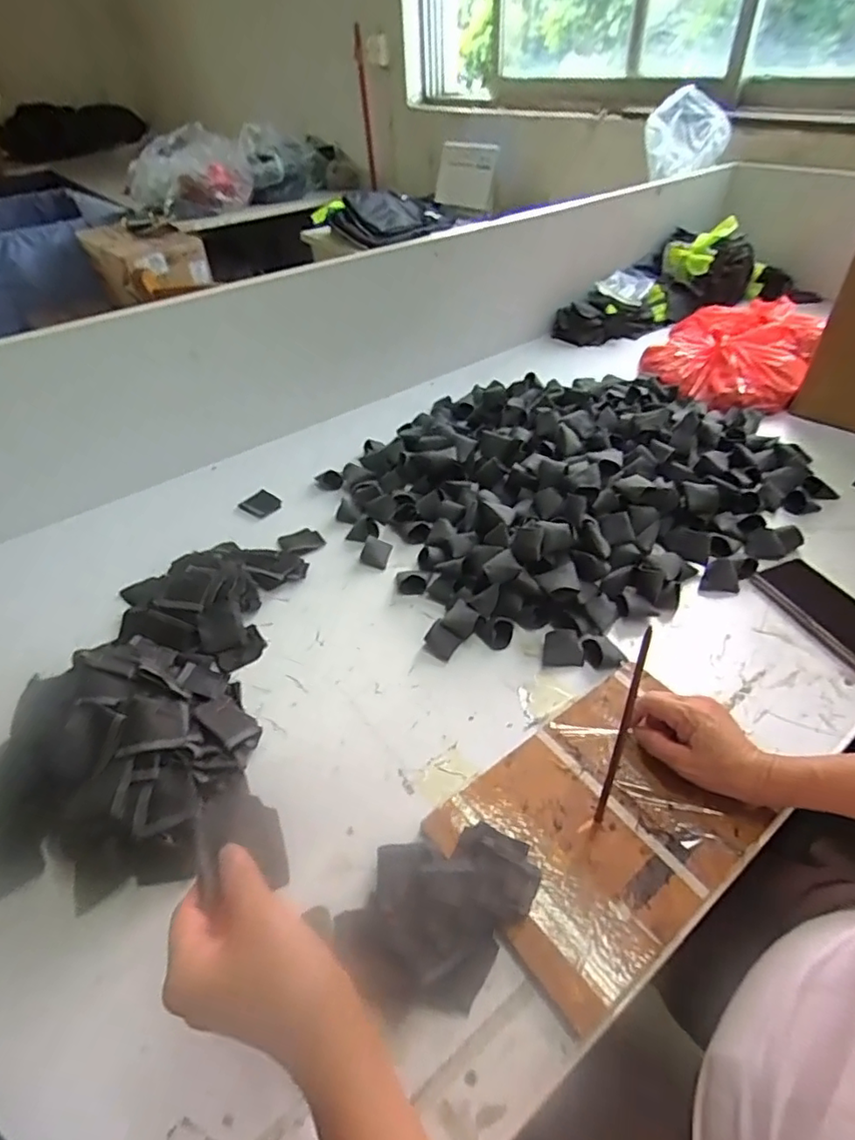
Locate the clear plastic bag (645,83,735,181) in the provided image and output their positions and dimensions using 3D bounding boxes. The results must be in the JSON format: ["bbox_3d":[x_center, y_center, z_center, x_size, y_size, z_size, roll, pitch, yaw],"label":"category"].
[{"bbox_3d":[0.567,-0.951,1.257,0.162,0.155,0.087,19,48,22],"label":"clear plastic bag"}]

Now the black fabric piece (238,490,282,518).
[{"bbox_3d":[-0.242,-0.095,0.839,0.045,0.004,0.049,38,61,20],"label":"black fabric piece"}]

